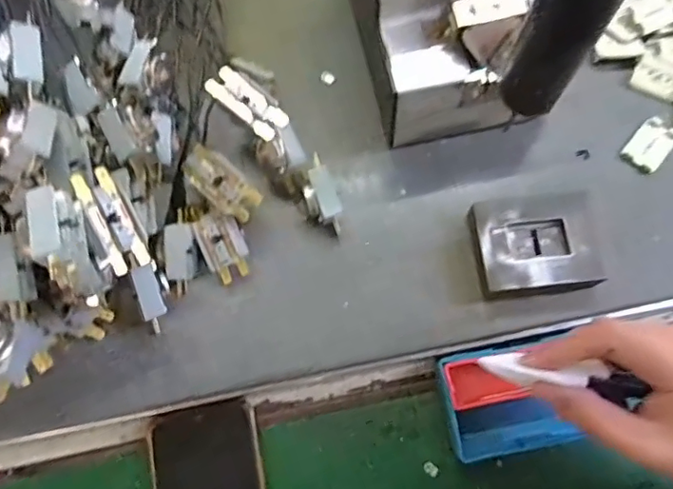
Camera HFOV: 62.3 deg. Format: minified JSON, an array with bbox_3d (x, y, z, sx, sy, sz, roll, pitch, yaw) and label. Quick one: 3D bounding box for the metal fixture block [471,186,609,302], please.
[{"bbox_3d":[0.141,0.002,0.398,0.083,0.031,0.069,-4,74,1],"label":"metal fixture block"}]

